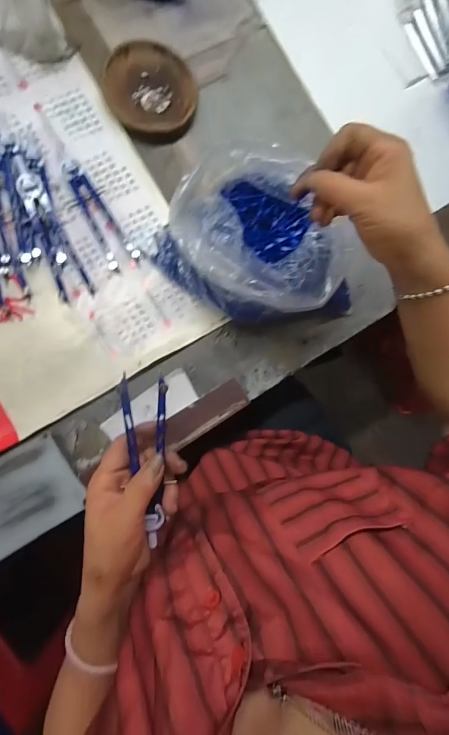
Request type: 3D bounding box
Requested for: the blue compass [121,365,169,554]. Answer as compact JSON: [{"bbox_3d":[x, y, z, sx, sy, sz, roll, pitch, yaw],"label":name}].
[{"bbox_3d":[-0.061,0.083,0.301,0.037,0.009,0.158,-7,101,-9],"label":"blue compass"}]

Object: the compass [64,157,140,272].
[{"bbox_3d":[-0.148,-0.177,0.407,0.037,0.016,0.131,-32,92,-9],"label":"compass"}]

